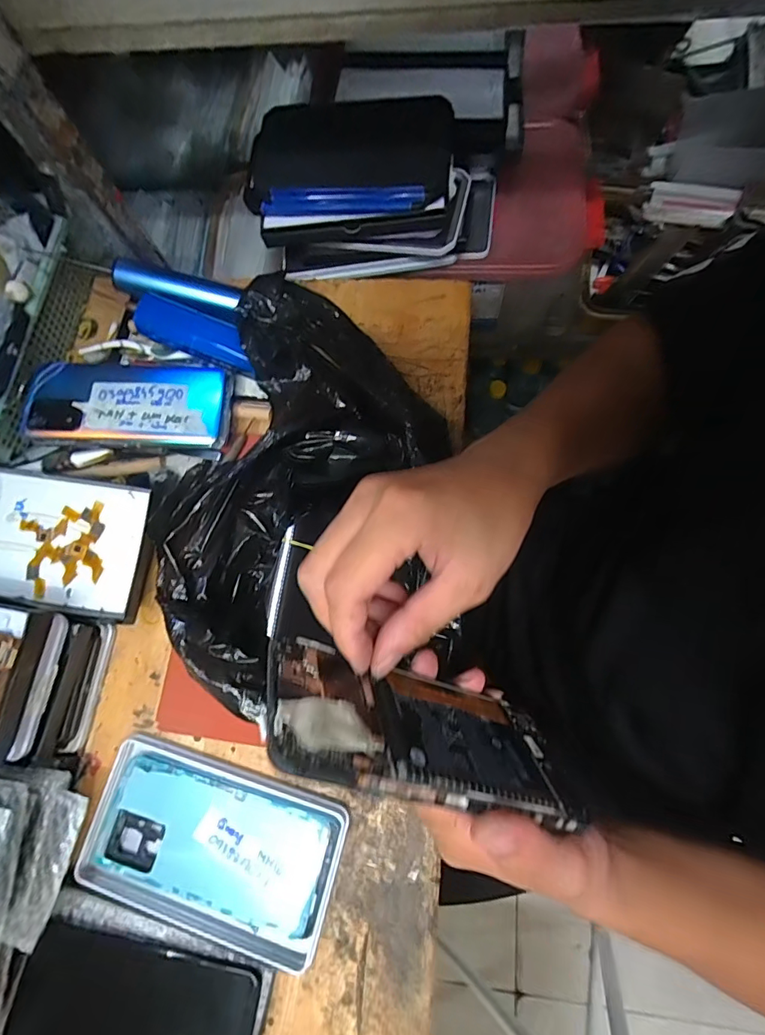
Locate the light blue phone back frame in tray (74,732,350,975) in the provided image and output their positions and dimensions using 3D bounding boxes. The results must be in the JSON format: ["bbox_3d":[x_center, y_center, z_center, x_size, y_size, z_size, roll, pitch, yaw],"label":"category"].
[{"bbox_3d":[-0.126,0.238,0.350,0.184,0.011,0.105,16,75,6],"label":"light blue phone back frame in tray"}]

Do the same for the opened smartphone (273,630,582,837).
[{"bbox_3d":[0.019,0.096,0.222,0.150,0.072,0.006,23,108,-21],"label":"opened smartphone"}]

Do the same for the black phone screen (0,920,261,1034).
[{"bbox_3d":[-0.167,0.332,0.318,0.161,0.009,0.078,9,75,4],"label":"black phone screen"}]

